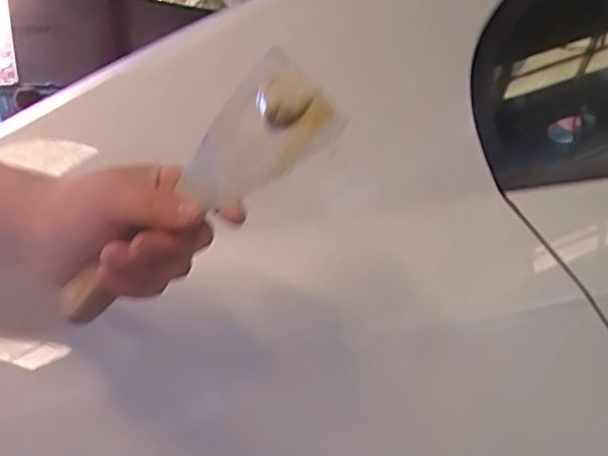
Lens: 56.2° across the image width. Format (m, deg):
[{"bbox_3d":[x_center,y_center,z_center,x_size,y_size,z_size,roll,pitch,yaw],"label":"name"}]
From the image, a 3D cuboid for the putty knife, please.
[{"bbox_3d":[-0.072,-0.029,0.330,0.197,0.078,0.028,-36,-38,20],"label":"putty knife"}]

